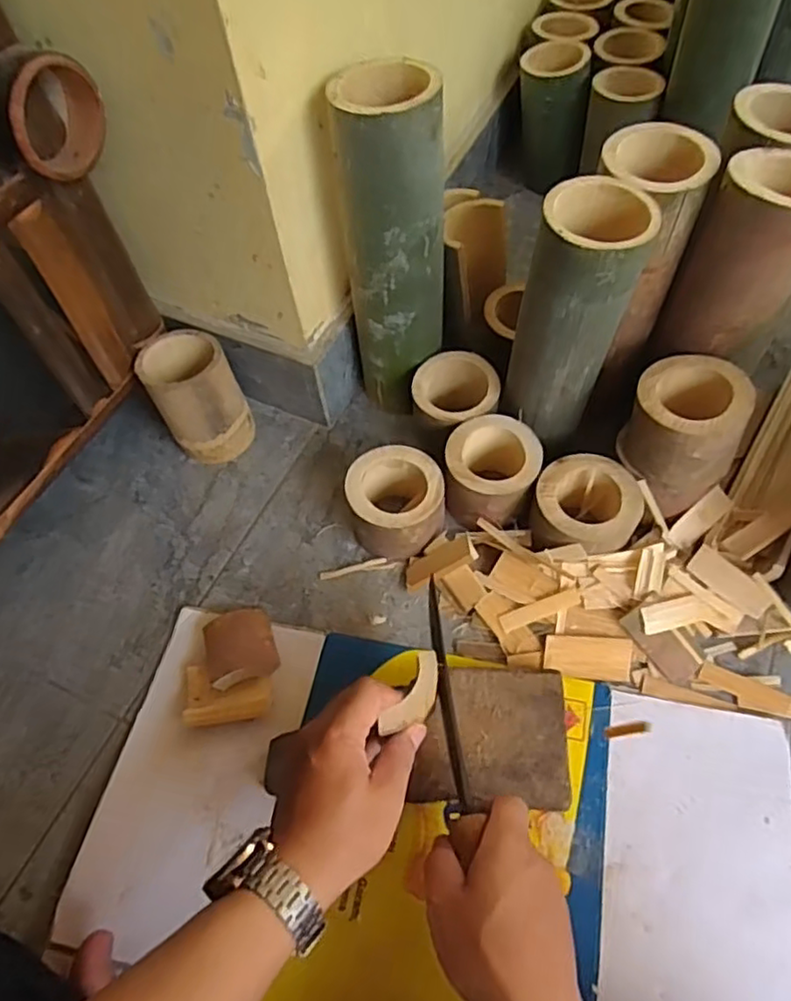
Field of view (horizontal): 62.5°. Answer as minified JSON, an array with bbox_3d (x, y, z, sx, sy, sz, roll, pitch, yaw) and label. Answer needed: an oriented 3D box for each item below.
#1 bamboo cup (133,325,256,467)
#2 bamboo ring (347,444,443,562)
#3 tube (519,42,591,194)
[{"bbox_3d":[-0.211,-0.109,0.697,0.083,0.116,0.084,-2,56,3],"label":"bamboo cup"},{"bbox_3d":[0.003,0.005,0.638,0.088,0.077,0.091,-2,56,3],"label":"bamboo ring"},{"bbox_3d":[0.209,-0.516,0.884,0.087,0.153,0.082,5,59,8],"label":"tube"}]

